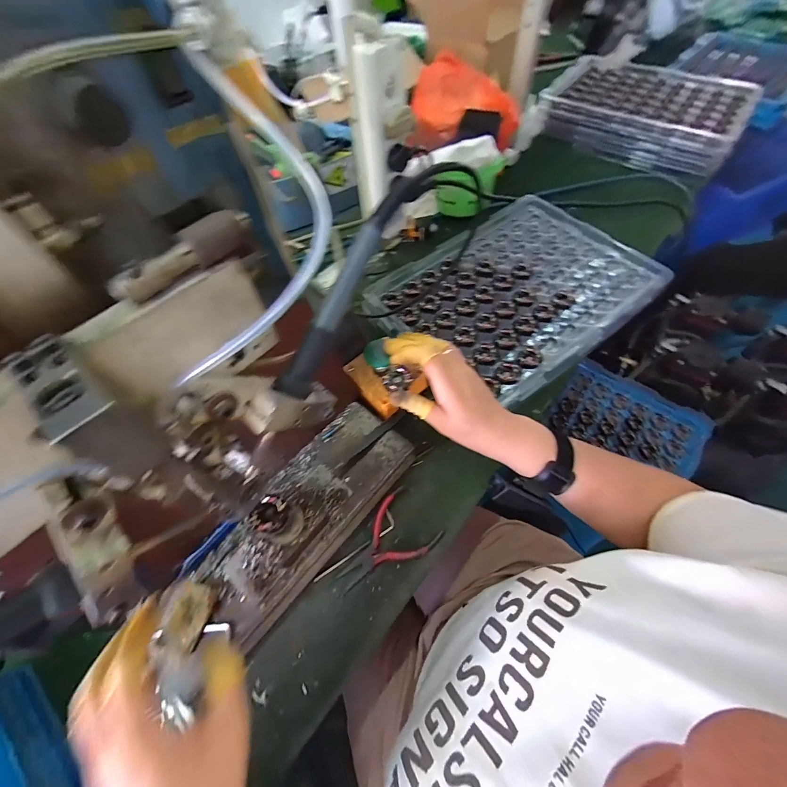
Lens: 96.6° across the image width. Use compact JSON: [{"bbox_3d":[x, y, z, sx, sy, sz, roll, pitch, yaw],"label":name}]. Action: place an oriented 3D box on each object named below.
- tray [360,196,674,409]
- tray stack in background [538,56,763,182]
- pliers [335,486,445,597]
[{"bbox_3d":[0.174,-0.158,0.527,0.356,0.037,0.295,-38,65,-18],"label":"tray"},{"bbox_3d":[0.544,-0.633,0.767,0.373,0.060,0.339,31,66,18],"label":"tray stack in background"},{"bbox_3d":[-0.008,0.165,0.373,0.071,0.019,0.112,38,69,22],"label":"pliers"}]

